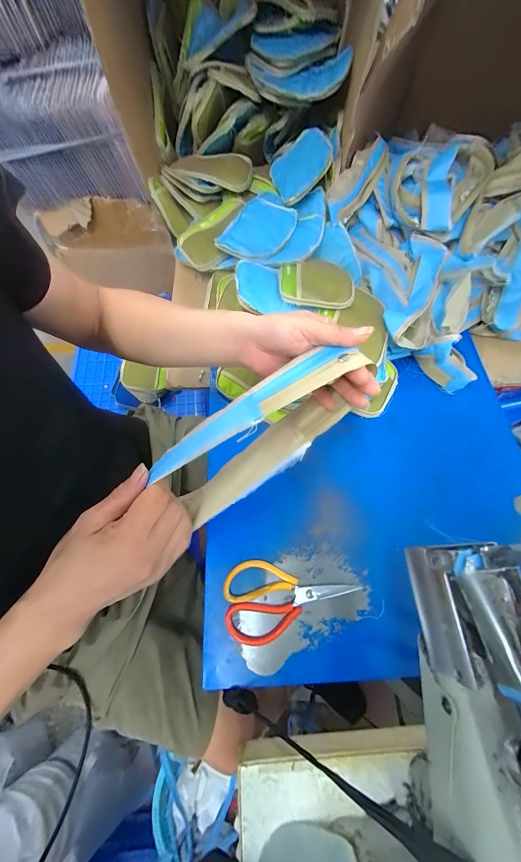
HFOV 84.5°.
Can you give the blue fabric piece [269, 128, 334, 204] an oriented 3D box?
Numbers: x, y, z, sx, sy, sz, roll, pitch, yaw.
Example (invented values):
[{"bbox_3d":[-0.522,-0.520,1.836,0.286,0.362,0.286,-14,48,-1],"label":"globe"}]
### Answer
[{"bbox_3d":[0.093,-0.611,0.659,0.133,0.013,0.166,-31,62,28],"label":"blue fabric piece"}]

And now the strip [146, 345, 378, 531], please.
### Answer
[{"bbox_3d":[0.006,0.000,0.305,0.221,0.101,0.080,-31,71,-13],"label":"strip"}]

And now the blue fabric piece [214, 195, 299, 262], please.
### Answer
[{"bbox_3d":[-0.004,-0.438,0.625,0.133,0.014,0.182,23,68,8],"label":"blue fabric piece"}]

